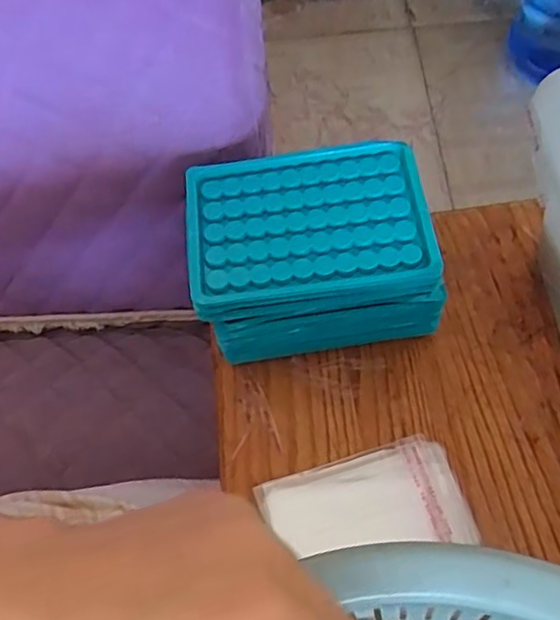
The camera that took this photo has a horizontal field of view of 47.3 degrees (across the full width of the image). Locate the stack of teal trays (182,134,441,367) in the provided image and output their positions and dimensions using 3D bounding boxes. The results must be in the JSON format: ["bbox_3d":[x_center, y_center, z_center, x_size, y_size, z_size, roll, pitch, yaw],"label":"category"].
[{"bbox_3d":[0.017,-0.032,0.384,0.132,0.082,0.094,-7,62,0],"label":"stack of teal trays"}]

